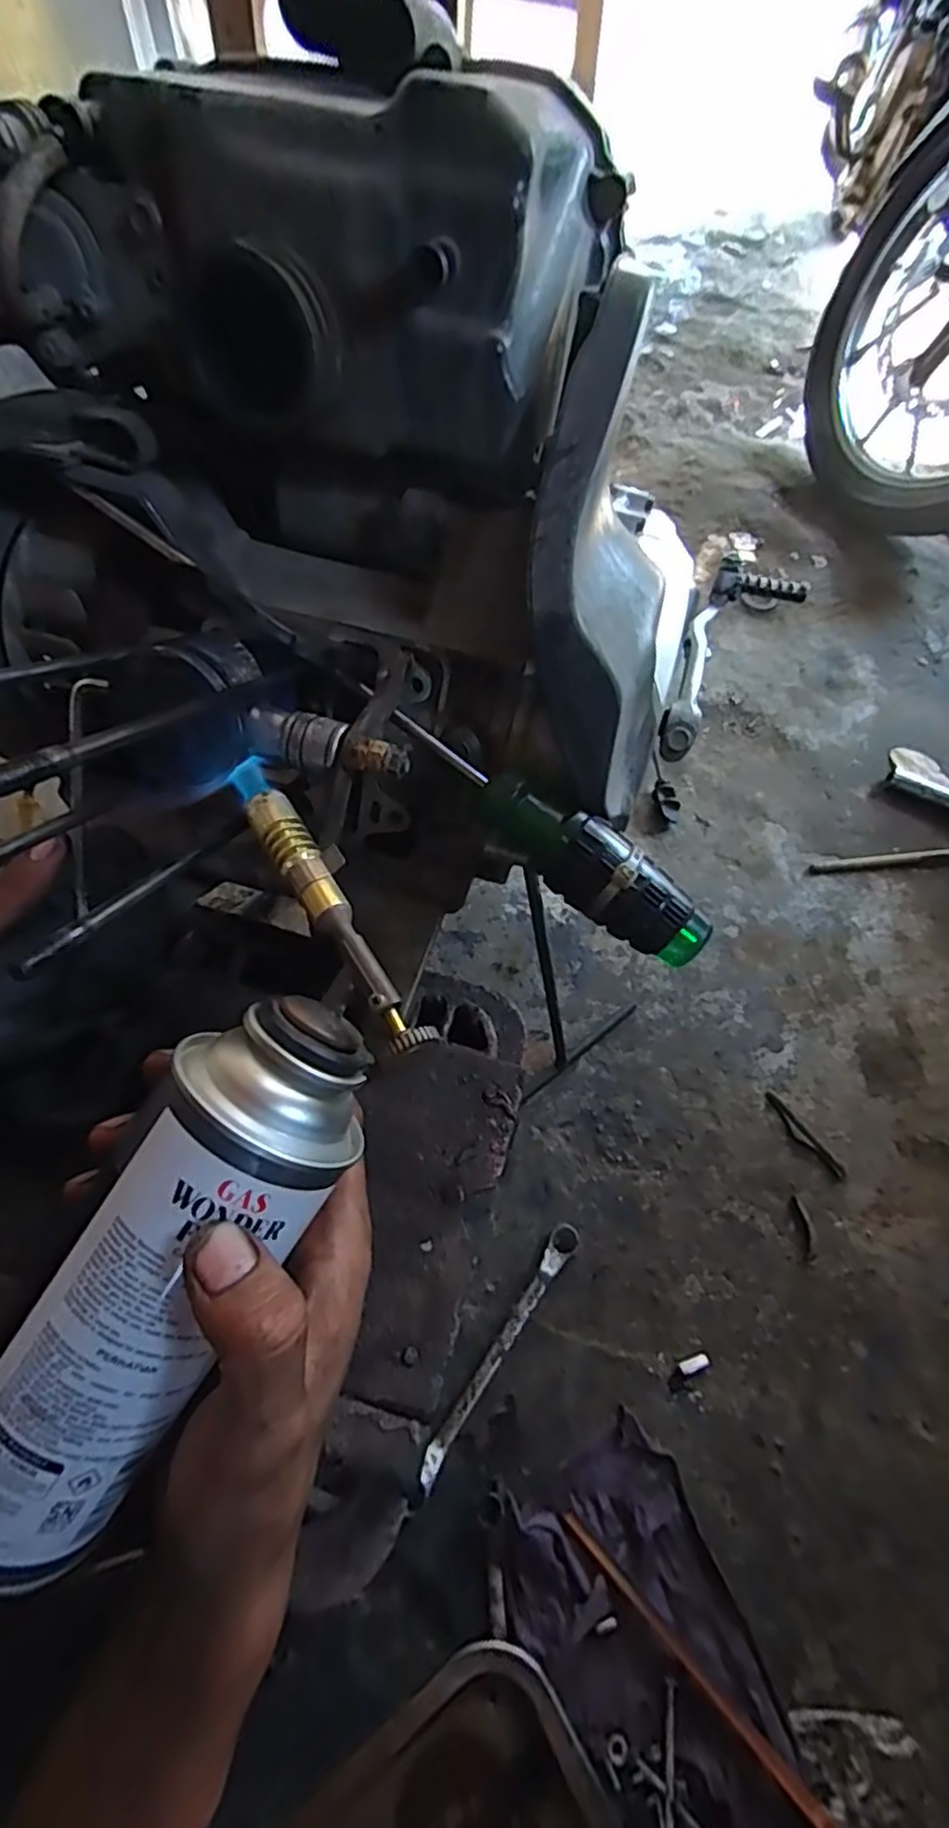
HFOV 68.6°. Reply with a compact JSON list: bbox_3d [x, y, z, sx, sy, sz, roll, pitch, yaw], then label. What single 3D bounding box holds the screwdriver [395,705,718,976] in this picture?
[{"bbox_3d":[0.033,-0.032,0.287,0.145,0.031,0.032,38,108,8],"label":"screwdriver"}]

